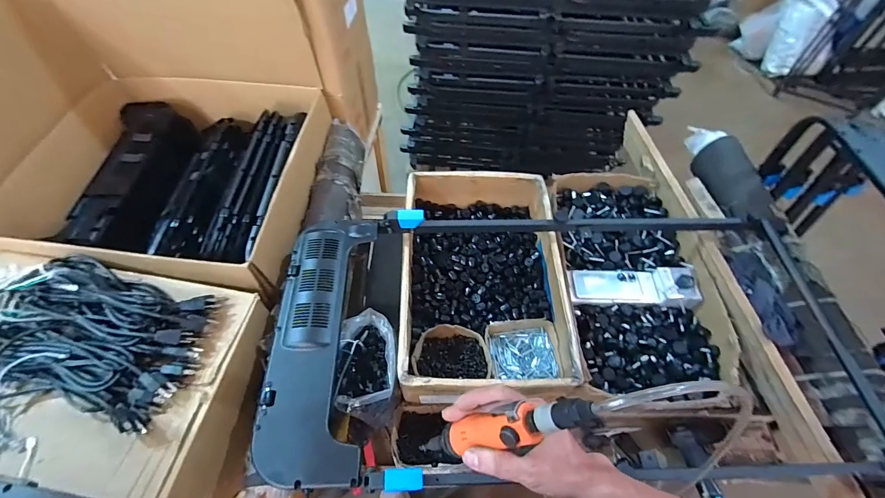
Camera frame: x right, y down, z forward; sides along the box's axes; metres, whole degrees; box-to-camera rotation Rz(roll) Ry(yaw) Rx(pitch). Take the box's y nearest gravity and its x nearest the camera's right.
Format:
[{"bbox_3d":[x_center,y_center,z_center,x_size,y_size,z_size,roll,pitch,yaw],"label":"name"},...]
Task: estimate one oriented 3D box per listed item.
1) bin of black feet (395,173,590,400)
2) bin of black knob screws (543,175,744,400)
[{"bbox_3d":[0.087,0.059,0.885,0.359,0.140,0.545,-1,58,-2],"label":"bin of black feet"},{"bbox_3d":[0.457,0.048,0.925,0.317,0.083,0.594,-4,58,-3],"label":"bin of black knob screws"}]

